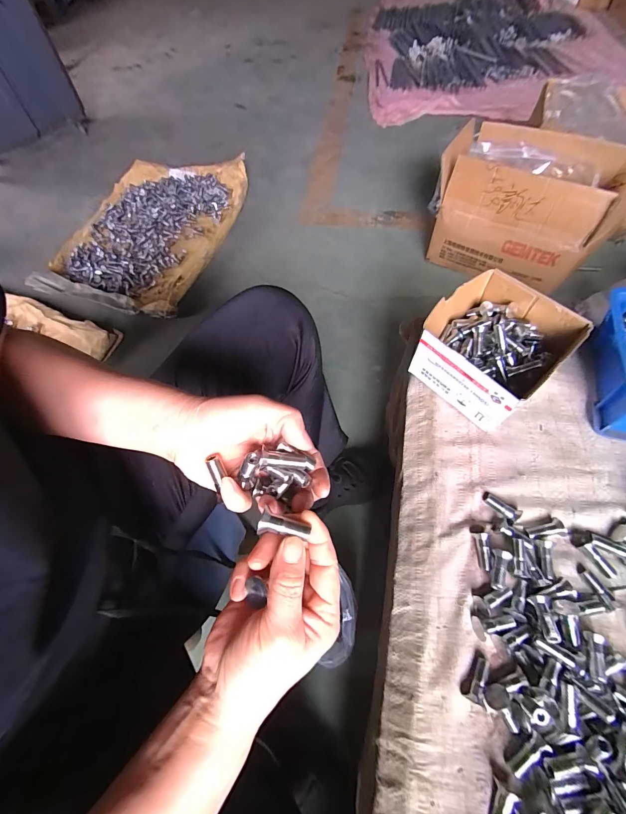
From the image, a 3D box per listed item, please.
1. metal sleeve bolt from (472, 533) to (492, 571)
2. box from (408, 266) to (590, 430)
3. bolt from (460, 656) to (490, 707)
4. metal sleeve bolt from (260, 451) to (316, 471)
[{"bbox_3d":[0.174,0.147,0.346,0.011,0.013,0.036,-5,74,1],"label":"metal sleeve bolt"},{"bbox_3d":[0.218,-0.072,0.424,0.150,0.088,0.143,-39,65,-16],"label":"box"},{"bbox_3d":[0.142,0.237,0.297,0.015,0.015,0.034,24,66,17],"label":"bolt"},{"bbox_3d":[-0.020,0.042,0.258,0.040,0.014,0.010,8,58,-13],"label":"metal sleeve bolt"}]

